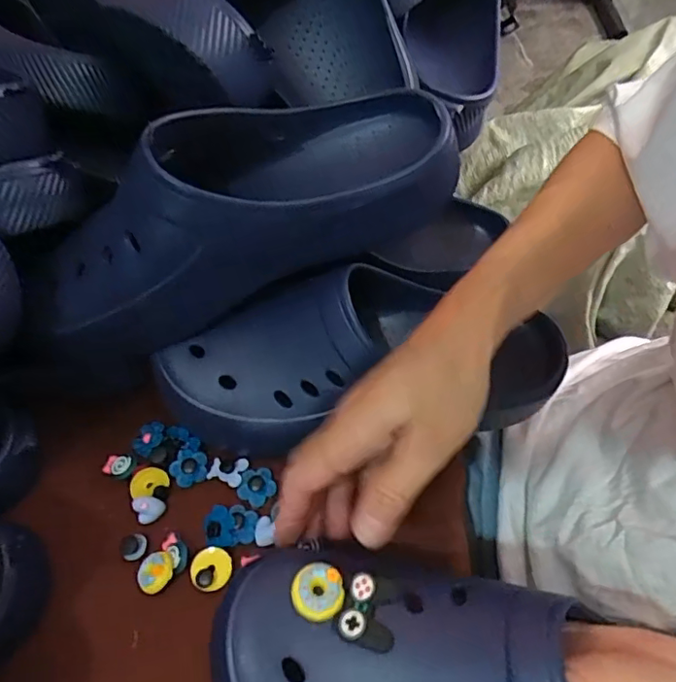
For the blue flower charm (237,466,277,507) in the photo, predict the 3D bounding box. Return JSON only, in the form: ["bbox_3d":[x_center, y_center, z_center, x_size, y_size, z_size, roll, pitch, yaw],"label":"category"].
[{"bbox_3d":[-0.053,0.095,0.364,0.023,0.005,0.023,-14,59,-7],"label":"blue flower charm"}]

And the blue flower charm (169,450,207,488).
[{"bbox_3d":[-0.100,0.085,0.374,0.023,0.007,0.023,-1,59,1],"label":"blue flower charm"}]

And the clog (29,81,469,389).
[{"bbox_3d":[-0.064,-0.075,0.342,0.259,0.099,0.099,-19,60,-9],"label":"clog"}]

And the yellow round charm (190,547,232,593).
[{"bbox_3d":[-0.076,0.138,0.338,0.024,0.010,0.024,-1,59,1],"label":"yellow round charm"}]

